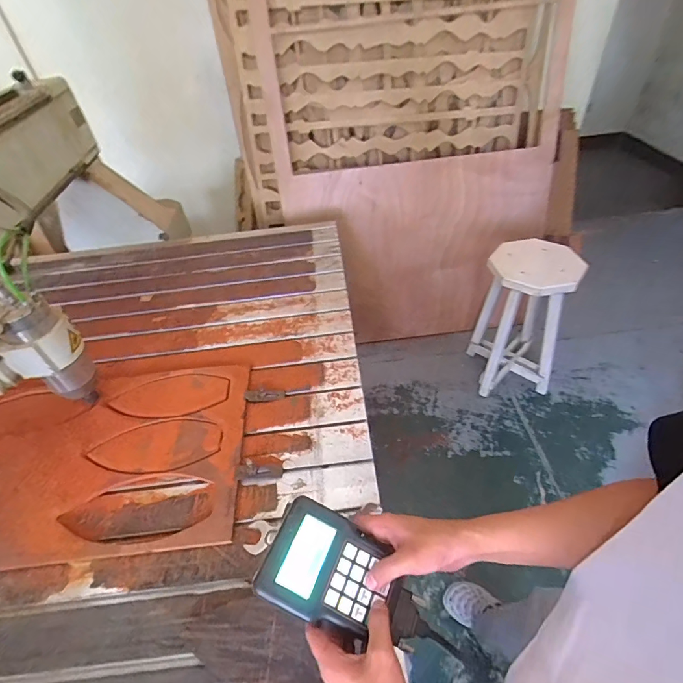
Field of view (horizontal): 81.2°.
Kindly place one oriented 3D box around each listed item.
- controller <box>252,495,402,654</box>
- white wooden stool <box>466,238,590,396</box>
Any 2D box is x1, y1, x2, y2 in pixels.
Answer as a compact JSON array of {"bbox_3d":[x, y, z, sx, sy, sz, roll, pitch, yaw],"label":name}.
[{"bbox_3d":[-0.011,0.254,0.441,0.146,0.029,0.105,28,58,4],"label":"controller"},{"bbox_3d":[0.762,-0.114,1.703,0.337,0.652,0.394,12,47,19],"label":"white wooden stool"}]

